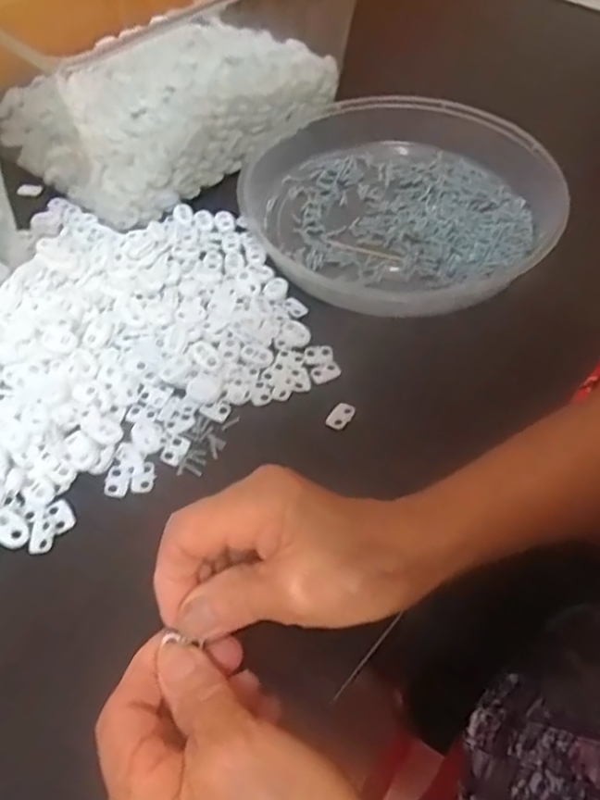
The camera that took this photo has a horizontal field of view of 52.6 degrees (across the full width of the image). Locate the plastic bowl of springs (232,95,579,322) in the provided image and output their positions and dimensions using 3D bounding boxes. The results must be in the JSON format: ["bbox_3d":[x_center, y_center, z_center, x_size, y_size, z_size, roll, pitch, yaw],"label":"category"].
[{"bbox_3d":[0.074,-0.160,0.470,0.221,0.049,0.222,0,55,0],"label":"plastic bowl of springs"}]

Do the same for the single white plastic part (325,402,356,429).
[{"bbox_3d":[0.025,0.010,0.370,0.013,0.005,0.018,27,59,18],"label":"single white plastic part"}]

